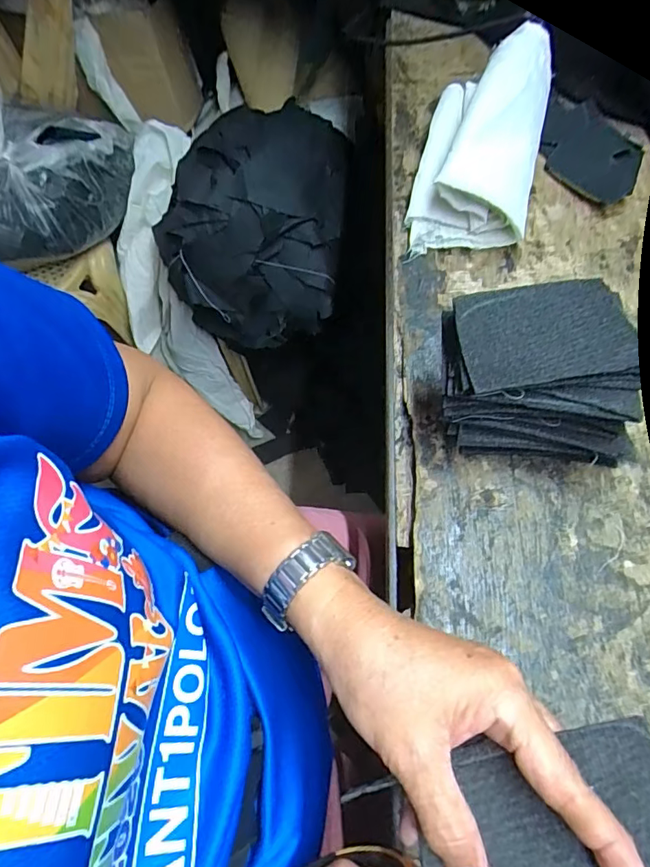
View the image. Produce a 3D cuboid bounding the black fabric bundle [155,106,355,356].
[{"bbox_3d":[-0.118,-0.321,0.783,0.282,0.238,0.263,-1,66,2],"label":"black fabric bundle"}]

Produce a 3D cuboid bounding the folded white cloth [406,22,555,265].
[{"bbox_3d":[0.137,-0.250,0.430,0.100,0.096,0.164,12,68,8],"label":"folded white cloth"}]

